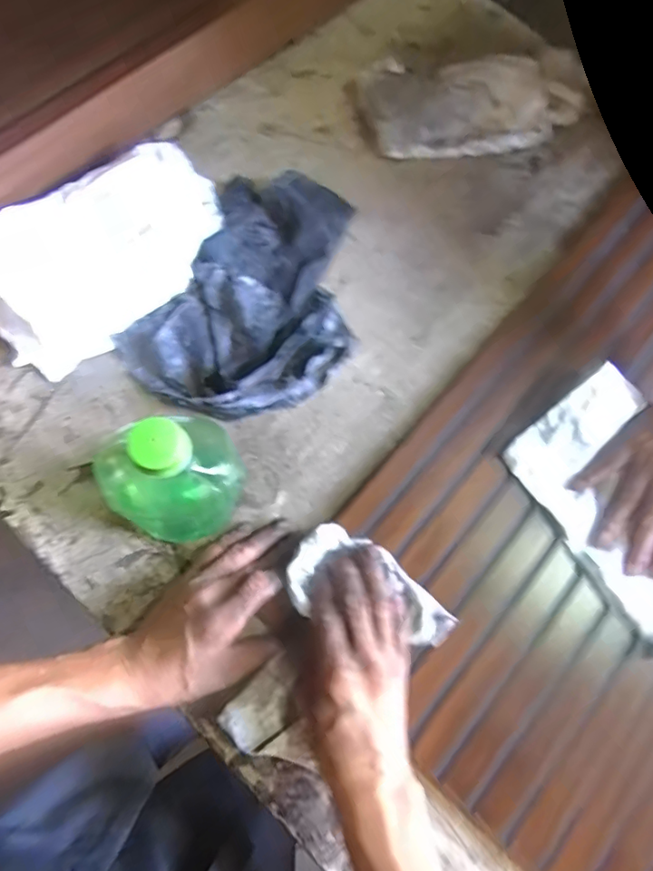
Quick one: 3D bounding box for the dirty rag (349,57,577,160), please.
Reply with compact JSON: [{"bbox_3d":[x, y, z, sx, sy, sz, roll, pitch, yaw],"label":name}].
[{"bbox_3d":[0.151,-0.351,0.550,0.234,0.034,0.091,-6,75,-2],"label":"dirty rag"}]

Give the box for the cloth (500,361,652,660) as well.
[{"bbox_3d":[0.261,0.060,0.439,0.125,0.035,0.214,-31,78,-9],"label":"cloth"}]

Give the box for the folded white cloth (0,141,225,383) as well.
[{"bbox_3d":[-0.211,-0.178,0.490,0.244,0.053,0.140,-36,79,-10],"label":"folded white cloth"}]

